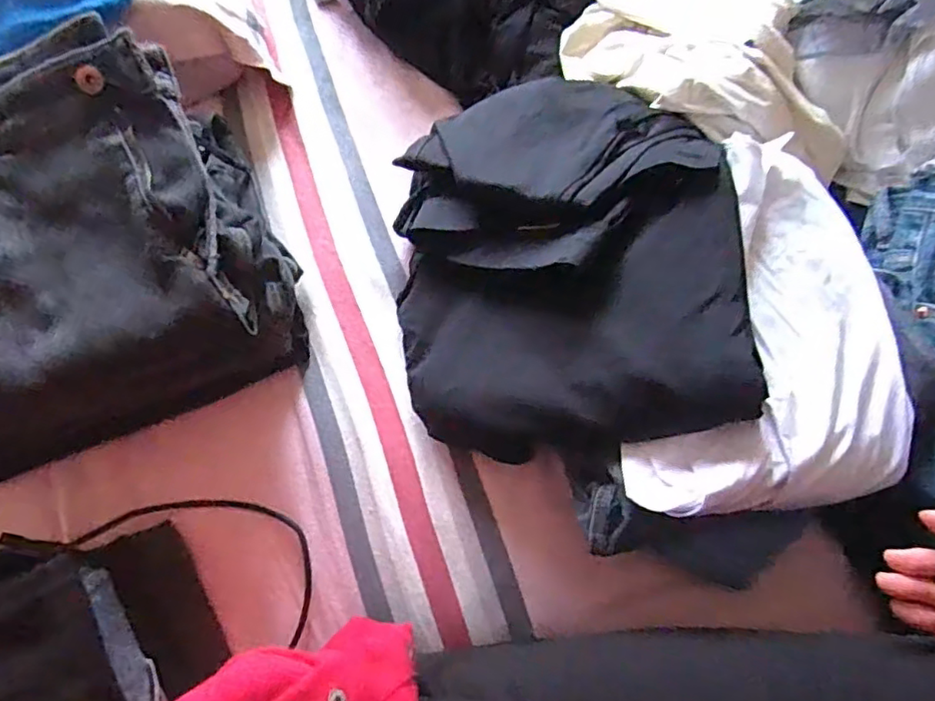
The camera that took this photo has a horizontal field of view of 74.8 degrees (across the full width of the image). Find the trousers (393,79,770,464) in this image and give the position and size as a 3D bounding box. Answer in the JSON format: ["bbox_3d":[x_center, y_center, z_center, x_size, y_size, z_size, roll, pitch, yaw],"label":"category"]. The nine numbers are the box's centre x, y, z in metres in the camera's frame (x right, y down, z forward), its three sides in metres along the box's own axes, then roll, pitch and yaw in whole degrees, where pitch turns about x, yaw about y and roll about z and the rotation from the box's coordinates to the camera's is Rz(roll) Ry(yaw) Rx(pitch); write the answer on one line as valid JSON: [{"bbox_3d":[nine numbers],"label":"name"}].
[{"bbox_3d":[0.073,-0.083,0.492,0.272,0.065,0.314,-5,73,25],"label":"trousers"}]

